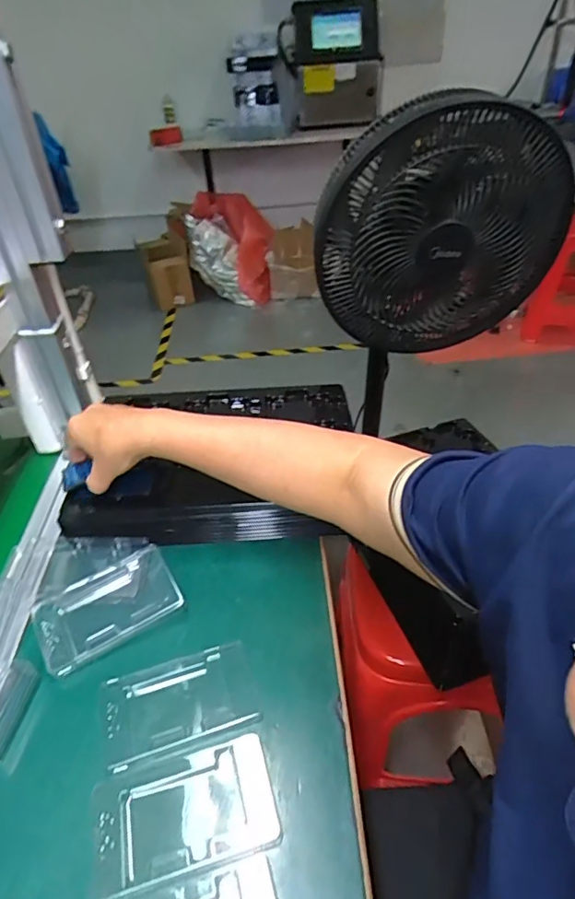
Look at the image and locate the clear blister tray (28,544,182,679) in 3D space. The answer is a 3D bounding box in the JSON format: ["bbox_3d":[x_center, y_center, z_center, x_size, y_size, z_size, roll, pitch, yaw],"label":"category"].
[{"bbox_3d":[-0.174,0.147,0.499,0.127,0.024,0.089,-23,43,-21],"label":"clear blister tray"}]

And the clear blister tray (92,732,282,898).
[{"bbox_3d":[-0.074,0.265,0.379,0.125,0.014,0.076,-14,41,-11],"label":"clear blister tray"}]

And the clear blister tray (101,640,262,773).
[{"bbox_3d":[-0.091,0.214,0.441,0.123,0.013,0.075,-14,41,-12],"label":"clear blister tray"}]

